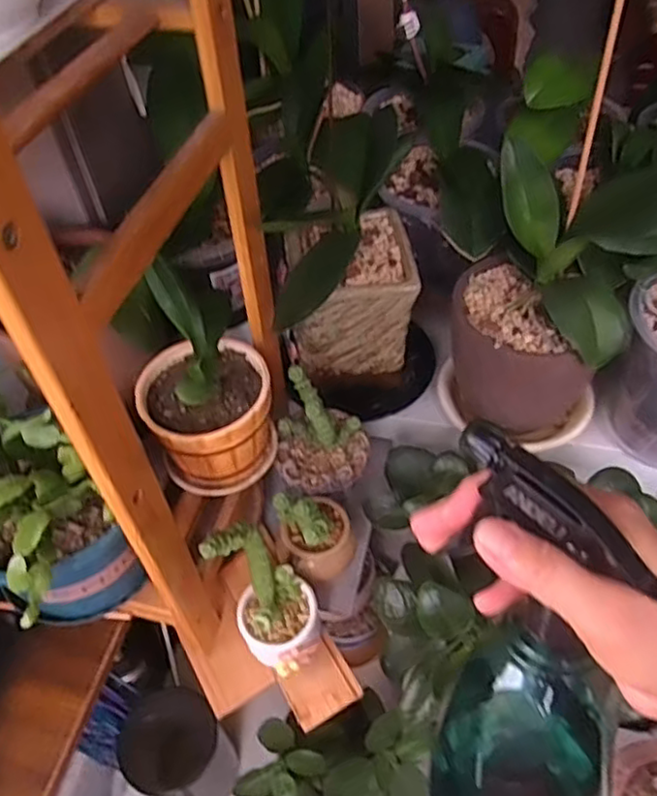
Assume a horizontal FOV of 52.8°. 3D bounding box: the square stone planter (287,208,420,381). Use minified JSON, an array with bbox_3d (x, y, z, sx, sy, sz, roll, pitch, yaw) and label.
[{"bbox_3d":[0.022,-0.097,0.650,0.115,0.125,0.107,-6,50,0],"label":"square stone planter"}]

